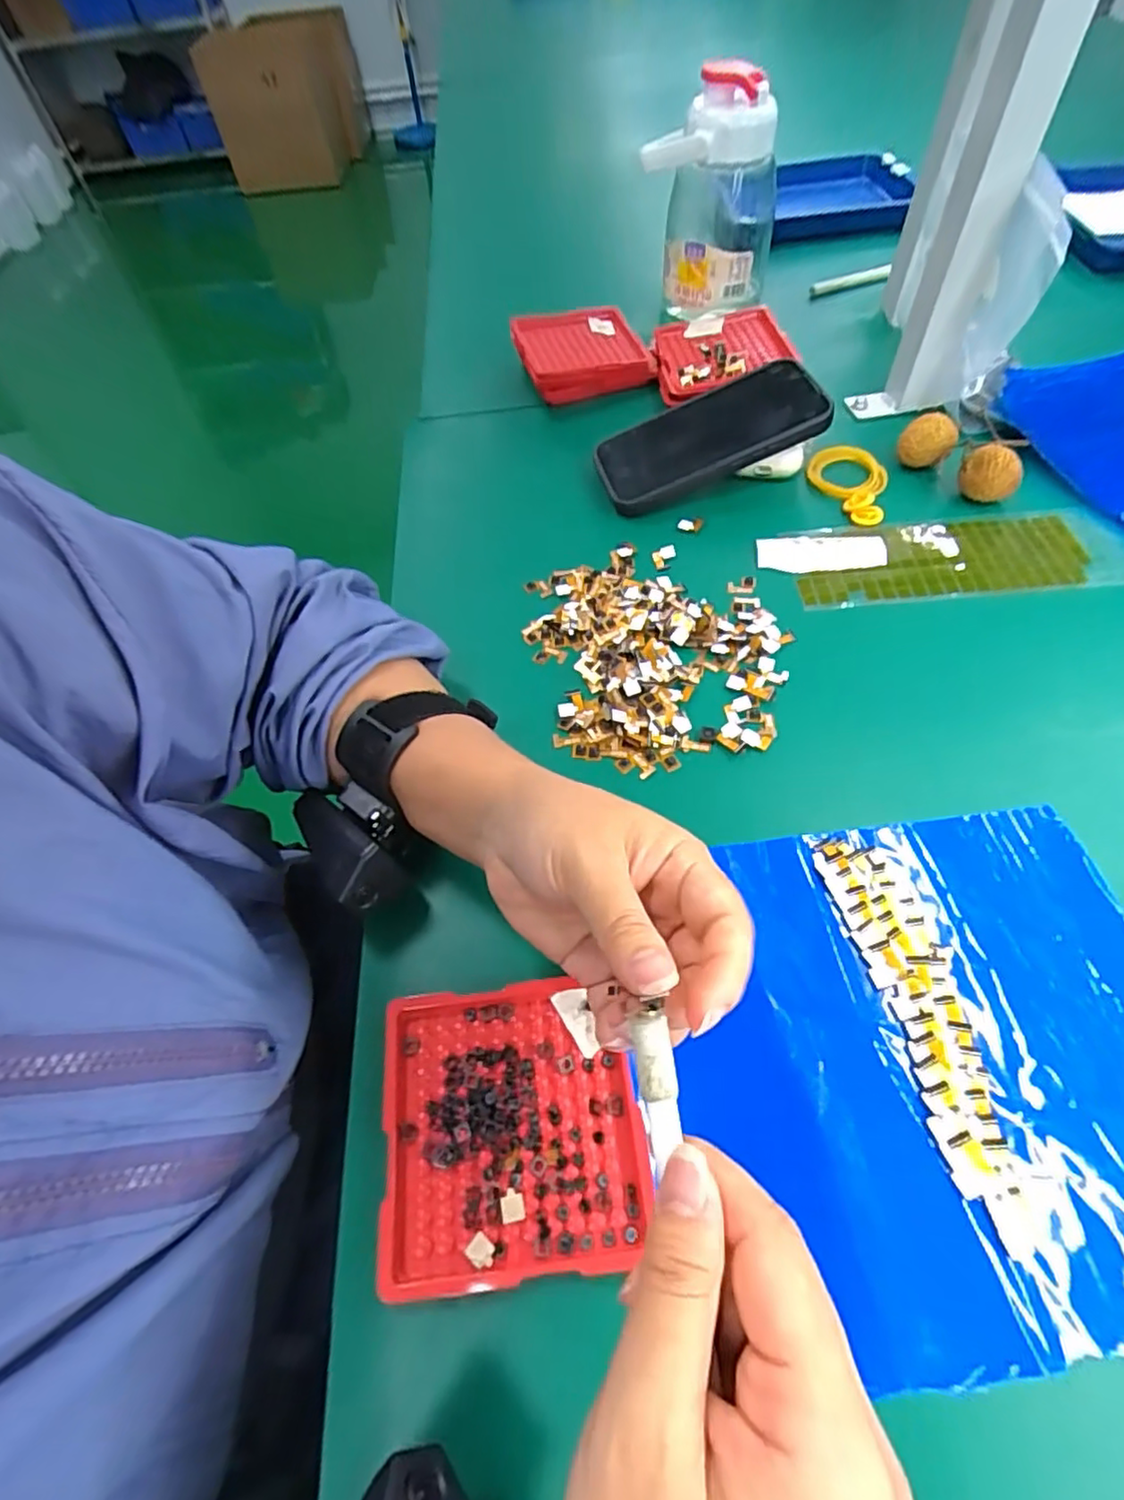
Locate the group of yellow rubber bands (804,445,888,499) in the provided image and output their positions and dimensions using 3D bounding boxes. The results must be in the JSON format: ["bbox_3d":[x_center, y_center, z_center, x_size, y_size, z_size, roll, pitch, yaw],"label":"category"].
[{"bbox_3d":[0.210,-0.204,0.466,0.054,0.011,0.052,28,63,22],"label":"group of yellow rubber bands"}]

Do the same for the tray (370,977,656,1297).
[{"bbox_3d":[-0.020,0.147,0.251,0.100,0.013,0.098,-8,56,0],"label":"tray"}]

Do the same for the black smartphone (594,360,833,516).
[{"bbox_3d":[0.103,-0.227,0.461,0.157,0.017,0.082,-22,57,6],"label":"black smartphone"}]

